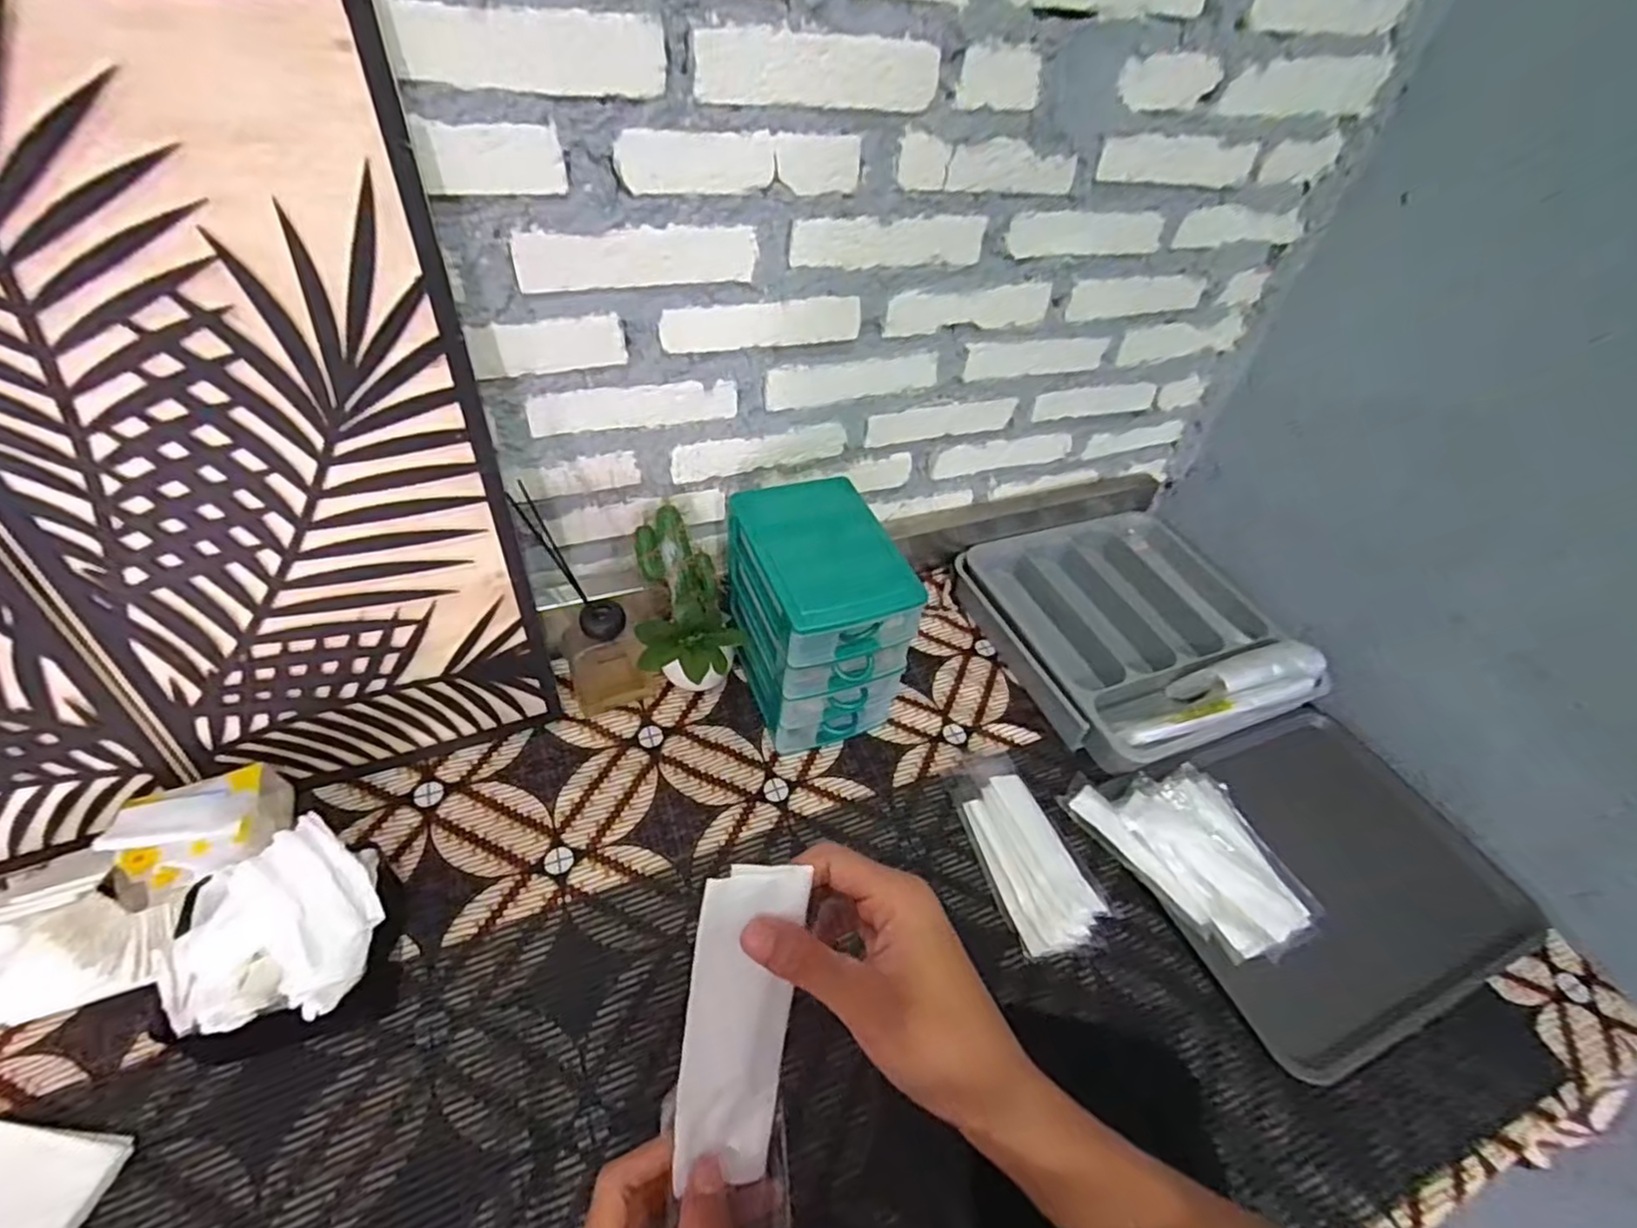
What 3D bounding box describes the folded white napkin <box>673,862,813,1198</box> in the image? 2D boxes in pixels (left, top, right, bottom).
[{"bbox_3d":[-0.035,0.179,0.302,0.045,0.146,0.008,5,9,-15],"label":"folded white napkin"}]

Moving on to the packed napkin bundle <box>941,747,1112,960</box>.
[{"bbox_3d":[0.199,0.223,0.677,0.087,0.034,0.201,-7,46,-14],"label":"packed napkin bundle"}]

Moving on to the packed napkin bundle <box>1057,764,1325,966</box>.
[{"bbox_3d":[0.371,0.227,0.688,0.141,0.042,0.226,-29,54,-31],"label":"packed napkin bundle"}]

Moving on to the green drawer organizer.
[{"bbox_3d":[-0.007,0.004,0.745,0.136,0.210,0.204,-13,48,-19],"label":"green drawer organizer"}]

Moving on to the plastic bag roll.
[{"bbox_3d":[0.446,0.089,0.785,0.284,0.057,0.078,-14,48,-20],"label":"plastic bag roll"}]

